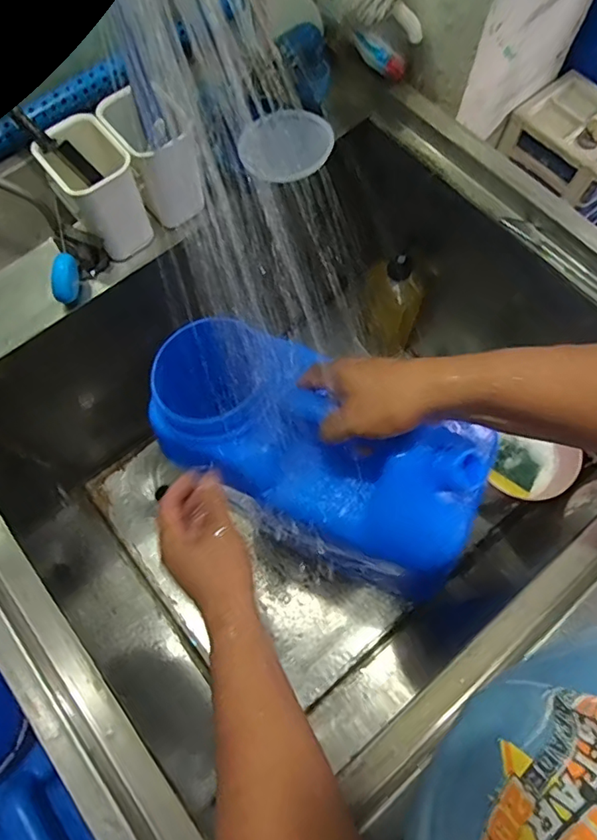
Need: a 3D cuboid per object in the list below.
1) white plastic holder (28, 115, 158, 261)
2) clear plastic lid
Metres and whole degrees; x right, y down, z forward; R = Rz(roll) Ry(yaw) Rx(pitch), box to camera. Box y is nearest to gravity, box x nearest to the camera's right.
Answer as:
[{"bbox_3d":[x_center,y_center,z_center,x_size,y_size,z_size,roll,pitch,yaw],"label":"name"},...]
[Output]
[{"bbox_3d":[-0.205,-0.229,0.544,0.076,0.129,0.089,-34,73,-11],"label":"white plastic holder"},{"bbox_3d":[-0.014,-0.318,0.594,0.107,0.006,0.070,-12,108,-5],"label":"clear plastic lid"}]

